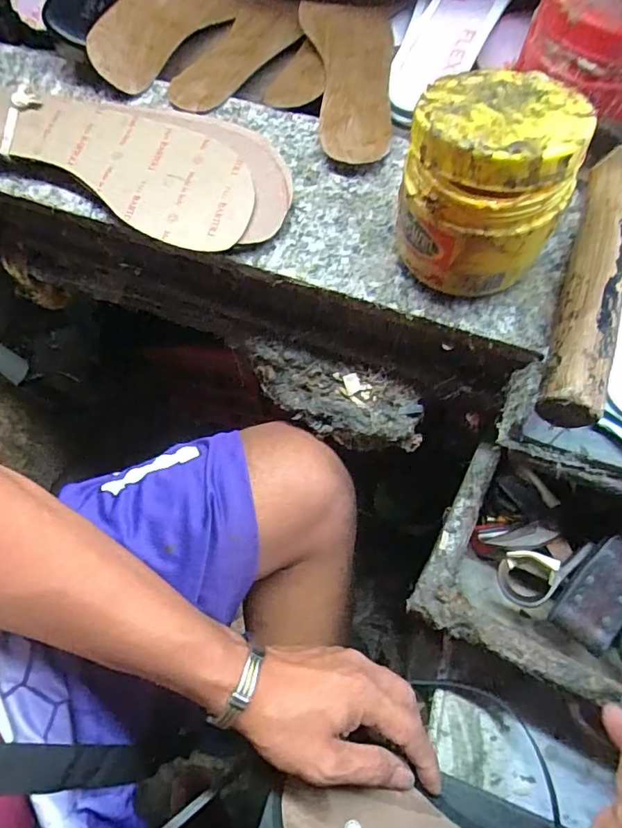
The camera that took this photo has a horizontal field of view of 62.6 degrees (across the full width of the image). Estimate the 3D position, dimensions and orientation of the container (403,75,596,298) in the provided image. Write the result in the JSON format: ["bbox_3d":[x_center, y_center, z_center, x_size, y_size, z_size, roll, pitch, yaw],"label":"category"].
[{"bbox_3d":[0.101,-0.134,0.311,0.093,0.114,0.092,13,68,5],"label":"container"}]

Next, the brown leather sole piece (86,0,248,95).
[{"bbox_3d":[-0.130,-0.365,0.462,0.072,0.017,0.188,40,64,-19],"label":"brown leather sole piece"}]

